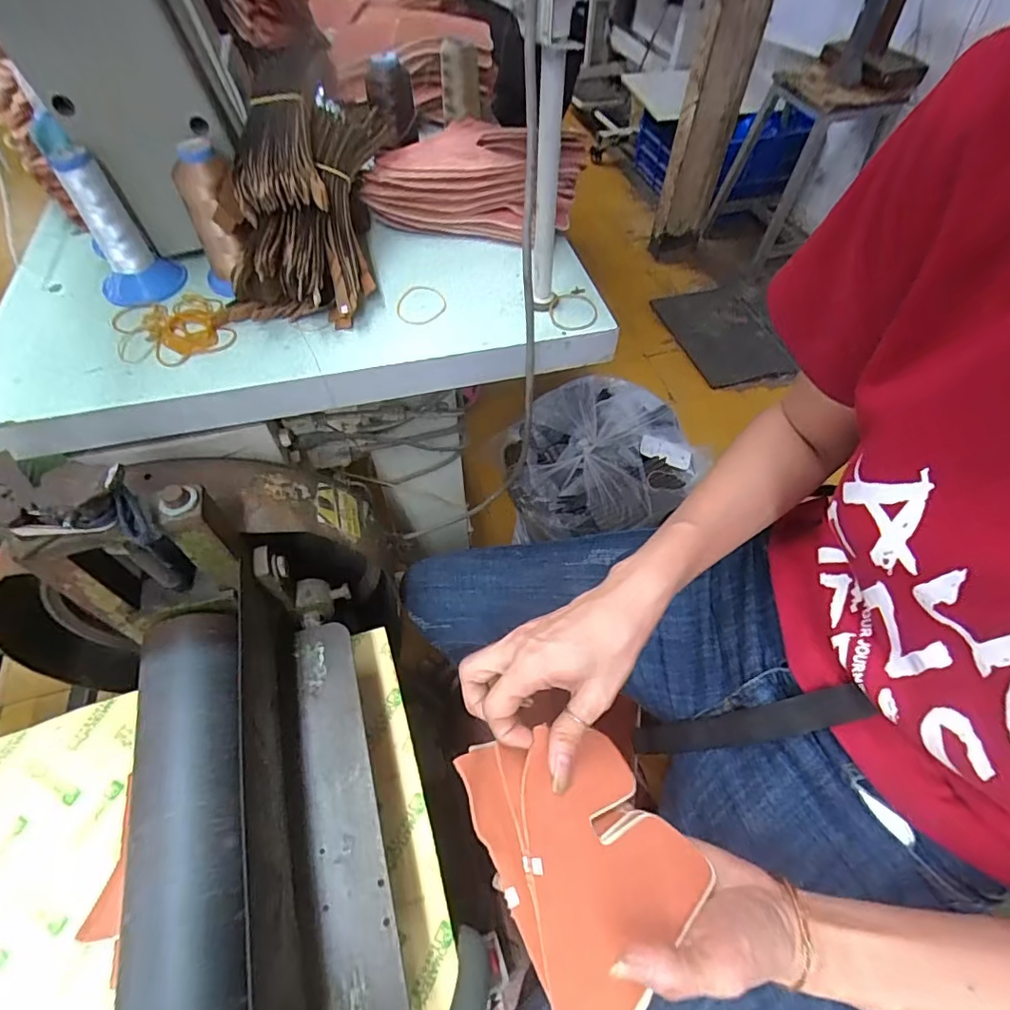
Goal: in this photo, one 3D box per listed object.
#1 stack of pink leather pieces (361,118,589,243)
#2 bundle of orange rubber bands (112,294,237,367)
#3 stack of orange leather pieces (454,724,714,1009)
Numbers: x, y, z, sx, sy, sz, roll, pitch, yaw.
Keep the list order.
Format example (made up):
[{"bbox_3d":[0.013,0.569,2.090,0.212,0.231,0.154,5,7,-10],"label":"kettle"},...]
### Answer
[{"bbox_3d":[-0.026,-0.349,0.563,0.209,0.080,0.138,8,56,4],"label":"stack of pink leather pieces"},{"bbox_3d":[-0.288,-0.154,0.464,0.087,0.014,0.094,-24,59,-17],"label":"bundle of orange rubber bands"},{"bbox_3d":[0.050,0.196,0.302,0.113,0.016,0.146,-4,37,-31],"label":"stack of orange leather pieces"}]

